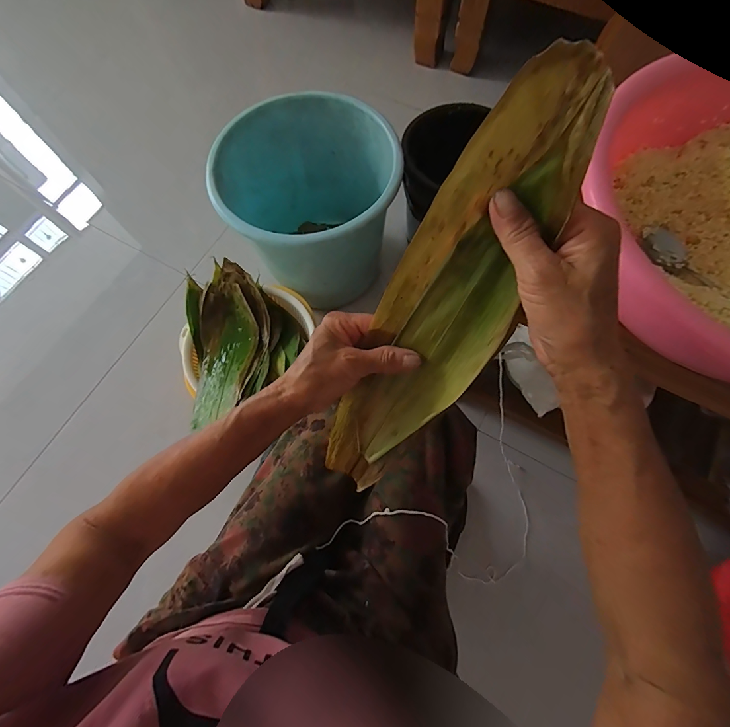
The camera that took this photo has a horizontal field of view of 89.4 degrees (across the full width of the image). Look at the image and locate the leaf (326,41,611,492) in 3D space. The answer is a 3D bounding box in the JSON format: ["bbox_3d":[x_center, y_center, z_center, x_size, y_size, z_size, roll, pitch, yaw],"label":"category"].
[{"bbox_3d":[0.044,-0.008,0.285,0.085,0.364,0.036,34,41,13],"label":"leaf"}]

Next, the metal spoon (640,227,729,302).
[{"bbox_3d":[0.338,-0.074,0.348,0.035,0.026,0.184,-15,48,-4],"label":"metal spoon"}]

